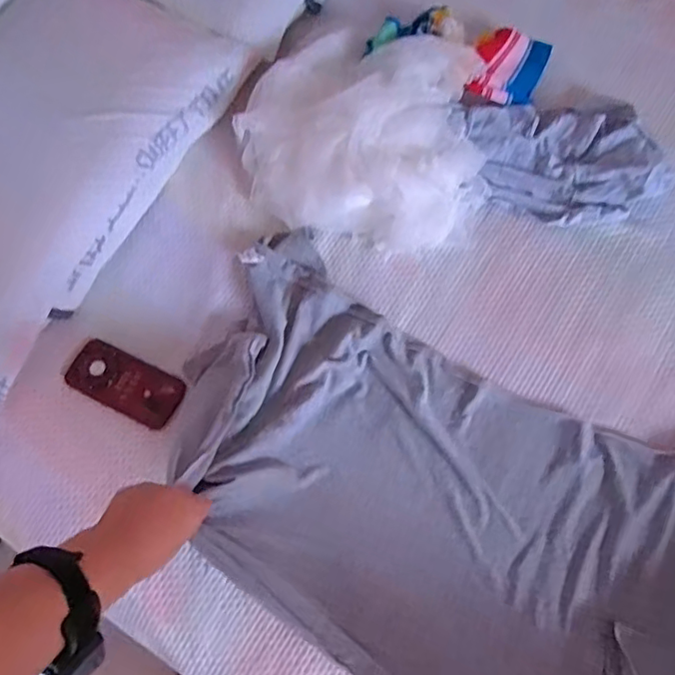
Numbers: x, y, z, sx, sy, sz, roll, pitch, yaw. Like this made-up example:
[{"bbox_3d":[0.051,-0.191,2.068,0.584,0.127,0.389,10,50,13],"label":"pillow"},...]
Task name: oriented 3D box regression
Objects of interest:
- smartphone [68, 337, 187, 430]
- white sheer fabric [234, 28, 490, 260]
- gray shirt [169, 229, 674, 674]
[{"bbox_3d":[-0.315,0.069,0.854,0.167,0.006,0.082,27,69,2],"label":"smartphone"},{"bbox_3d":[0.050,-0.320,0.904,0.390,0.119,0.336,17,73,7],"label":"white sheer fabric"},{"bbox_3d":[0.143,0.189,0.719,0.766,0.171,0.461,26,74,10],"label":"gray shirt"}]

